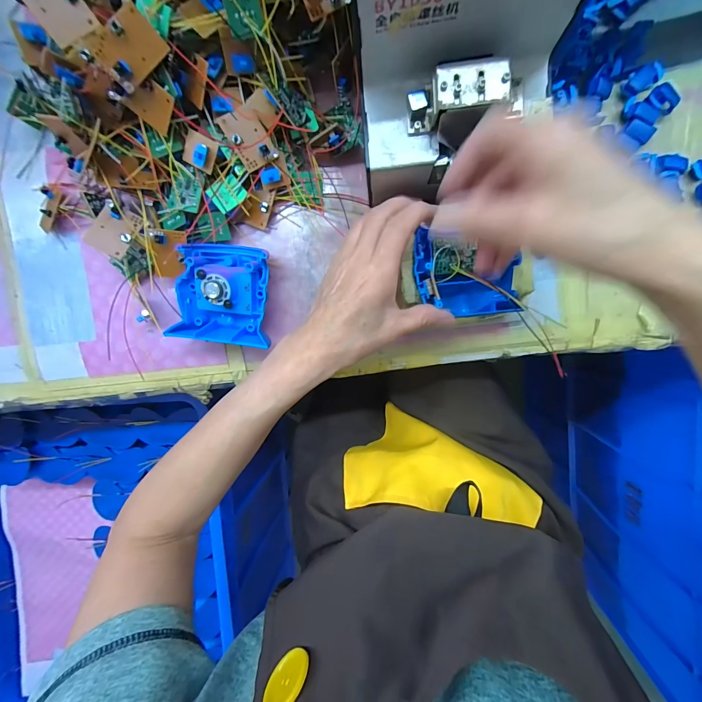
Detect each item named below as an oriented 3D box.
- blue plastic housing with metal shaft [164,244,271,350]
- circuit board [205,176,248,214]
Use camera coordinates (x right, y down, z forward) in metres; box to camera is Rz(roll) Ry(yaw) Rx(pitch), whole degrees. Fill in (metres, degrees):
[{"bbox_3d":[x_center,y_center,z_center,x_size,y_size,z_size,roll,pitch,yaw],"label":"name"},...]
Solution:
[{"bbox_3d":[-0.115,-0.051,0.292,0.085,0.044,0.089,3,95,5],"label":"blue plastic housing with metal shaft"},{"bbox_3d":[-0.106,-0.135,0.276,0.028,0.004,0.024,-38,99,-3],"label":"circuit board"}]

